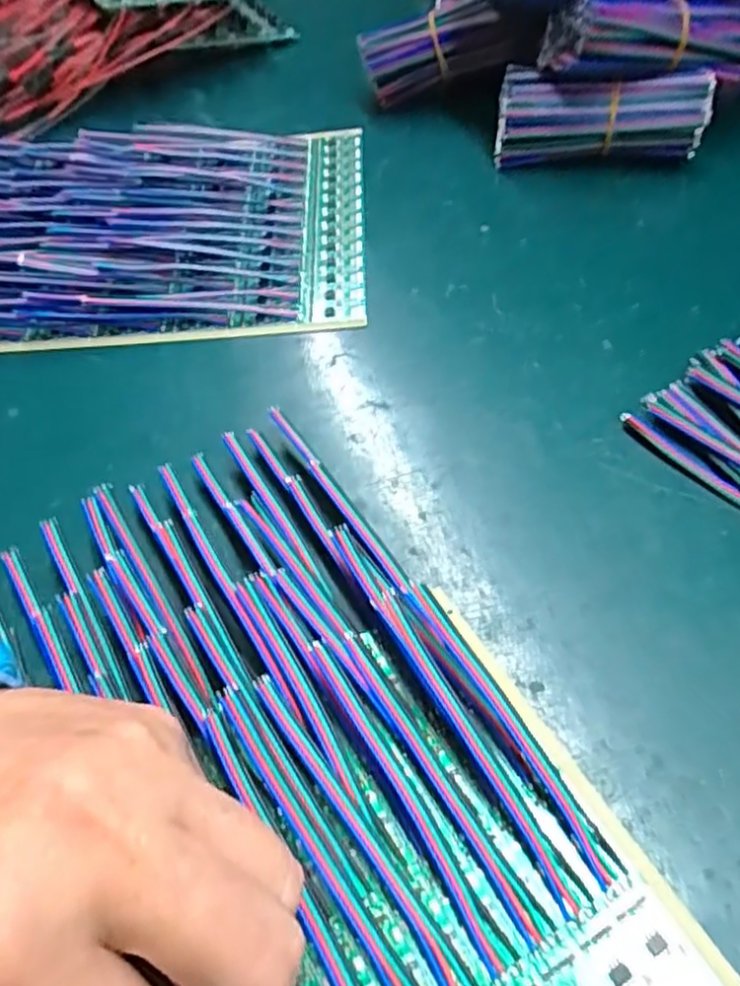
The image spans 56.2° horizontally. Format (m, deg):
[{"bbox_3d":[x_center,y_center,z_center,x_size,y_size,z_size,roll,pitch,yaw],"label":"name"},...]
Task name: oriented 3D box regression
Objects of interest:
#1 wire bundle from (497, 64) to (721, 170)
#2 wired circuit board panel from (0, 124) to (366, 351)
[{"bbox_3d":[0.121,-0.198,0.369,0.104,0.041,0.032,7,55,9],"label":"wire bundle"},{"bbox_3d":[-0.147,-0.143,0.366,0.283,0.017,0.168,-1,55,3],"label":"wired circuit board panel"}]

